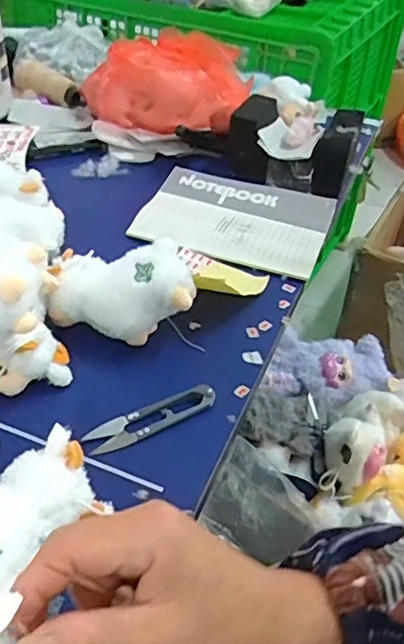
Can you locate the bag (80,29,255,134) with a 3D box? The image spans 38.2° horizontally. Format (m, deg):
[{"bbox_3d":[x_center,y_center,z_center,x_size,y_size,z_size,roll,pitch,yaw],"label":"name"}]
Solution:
[{"bbox_3d":[-0.051,-0.321,0.800,0.222,0.113,0.119,1,40,-5],"label":"bag"}]

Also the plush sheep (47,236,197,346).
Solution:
[{"bbox_3d":[-0.065,-0.026,0.487,0.117,0.076,0.058,6,40,1],"label":"plush sheep"}]

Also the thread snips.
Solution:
[{"bbox_3d":[-0.037,0.071,0.438,0.102,0.011,0.025,-19,45,-26],"label":"thread snips"}]

